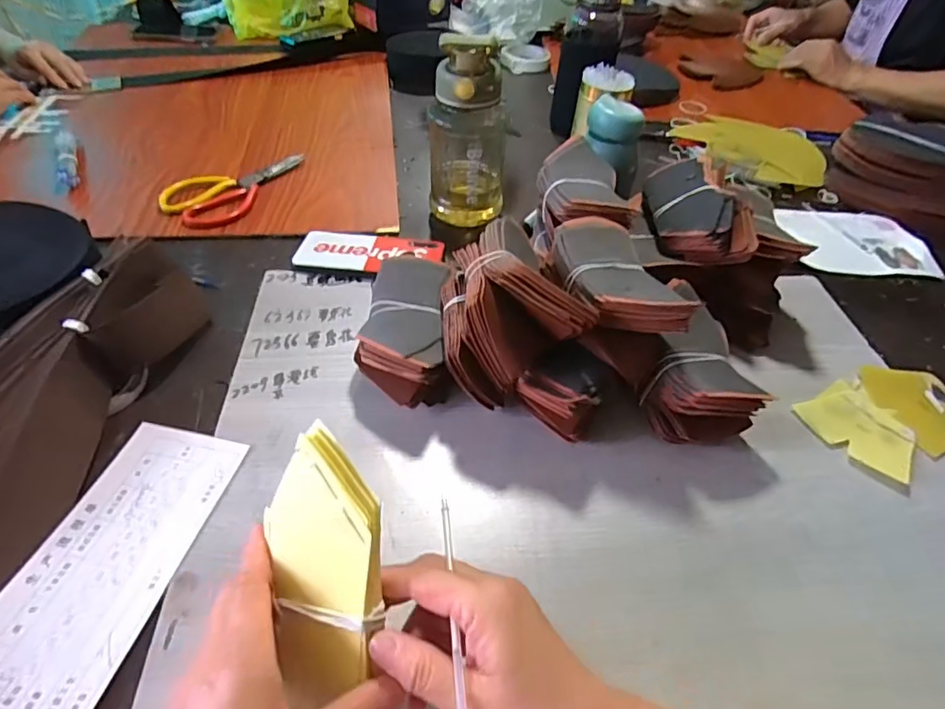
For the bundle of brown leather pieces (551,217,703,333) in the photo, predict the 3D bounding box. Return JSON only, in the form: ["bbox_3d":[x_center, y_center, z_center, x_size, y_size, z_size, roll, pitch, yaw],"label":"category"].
[{"bbox_3d":[0.116,-0.064,0.443,0.079,0.035,0.129,-5,46,-8],"label":"bundle of brown leather pieces"}]

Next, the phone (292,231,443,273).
[{"bbox_3d":[-0.115,-0.117,0.627,0.160,0.012,0.066,1,45,-4],"label":"phone"}]

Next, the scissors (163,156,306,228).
[{"bbox_3d":[-0.306,-0.229,0.718,0.097,0.018,0.206,19,46,14],"label":"scissors"}]

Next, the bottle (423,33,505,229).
[{"bbox_3d":[-0.003,-0.252,0.642,0.089,0.203,0.074,5,44,0],"label":"bottle"}]

